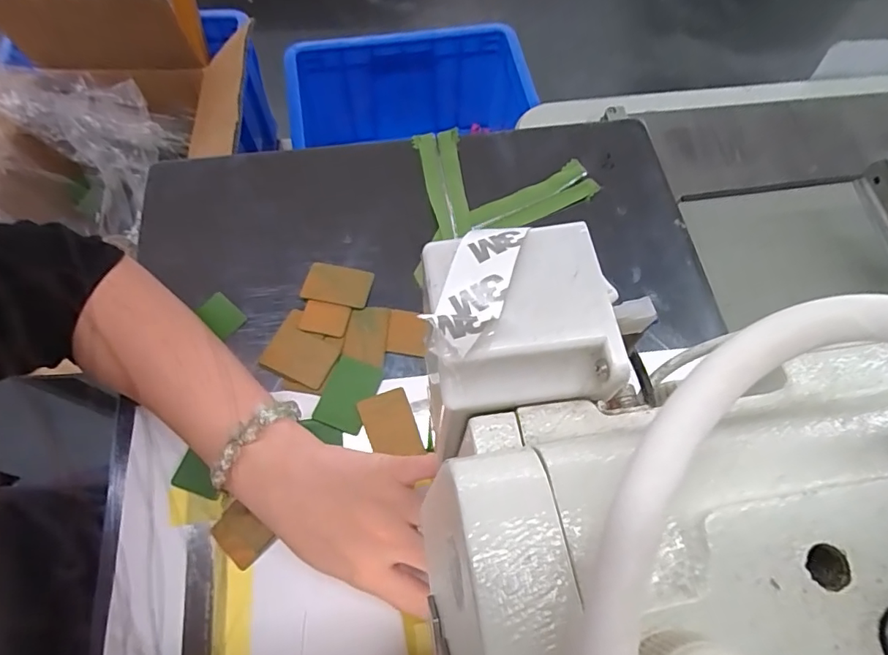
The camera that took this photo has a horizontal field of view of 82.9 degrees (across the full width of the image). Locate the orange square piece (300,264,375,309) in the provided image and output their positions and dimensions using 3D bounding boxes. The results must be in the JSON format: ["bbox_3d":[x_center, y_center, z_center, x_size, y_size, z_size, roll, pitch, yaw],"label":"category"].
[{"bbox_3d":[-0.085,-0.034,0.402,0.052,0.008,0.033,11,67,3],"label":"orange square piece"}]

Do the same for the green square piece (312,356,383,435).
[{"bbox_3d":[-0.069,0.048,0.364,0.035,0.004,0.051,20,68,7],"label":"green square piece"}]

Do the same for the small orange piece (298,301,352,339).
[{"bbox_3d":[-0.092,-0.007,0.388,0.036,0.004,0.026,12,67,4],"label":"small orange piece"}]

